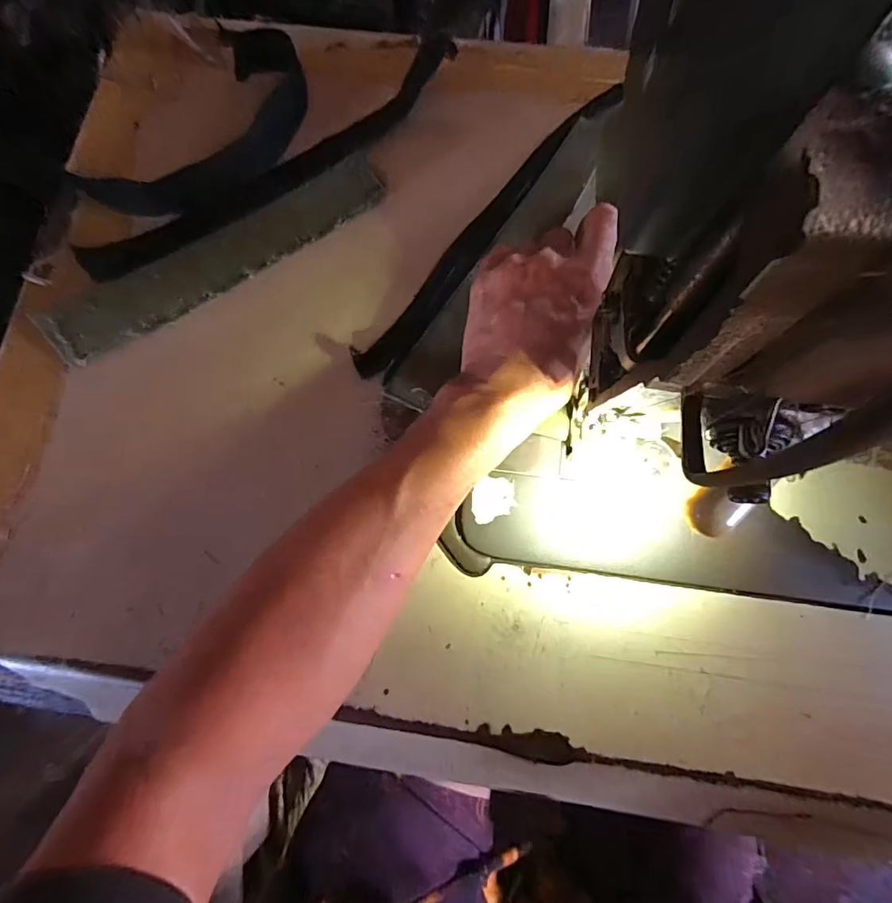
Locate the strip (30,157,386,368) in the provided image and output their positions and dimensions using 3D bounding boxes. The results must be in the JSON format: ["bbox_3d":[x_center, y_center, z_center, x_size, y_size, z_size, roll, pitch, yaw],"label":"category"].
[{"bbox_3d":[-0.149,-0.129,0.323,0.232,0.007,0.042,-31,92,-7],"label":"strip"}]

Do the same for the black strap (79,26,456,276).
[{"bbox_3d":[-0.138,-0.222,0.339,0.275,0.023,0.128,-38,78,-7],"label":"black strap"}]

